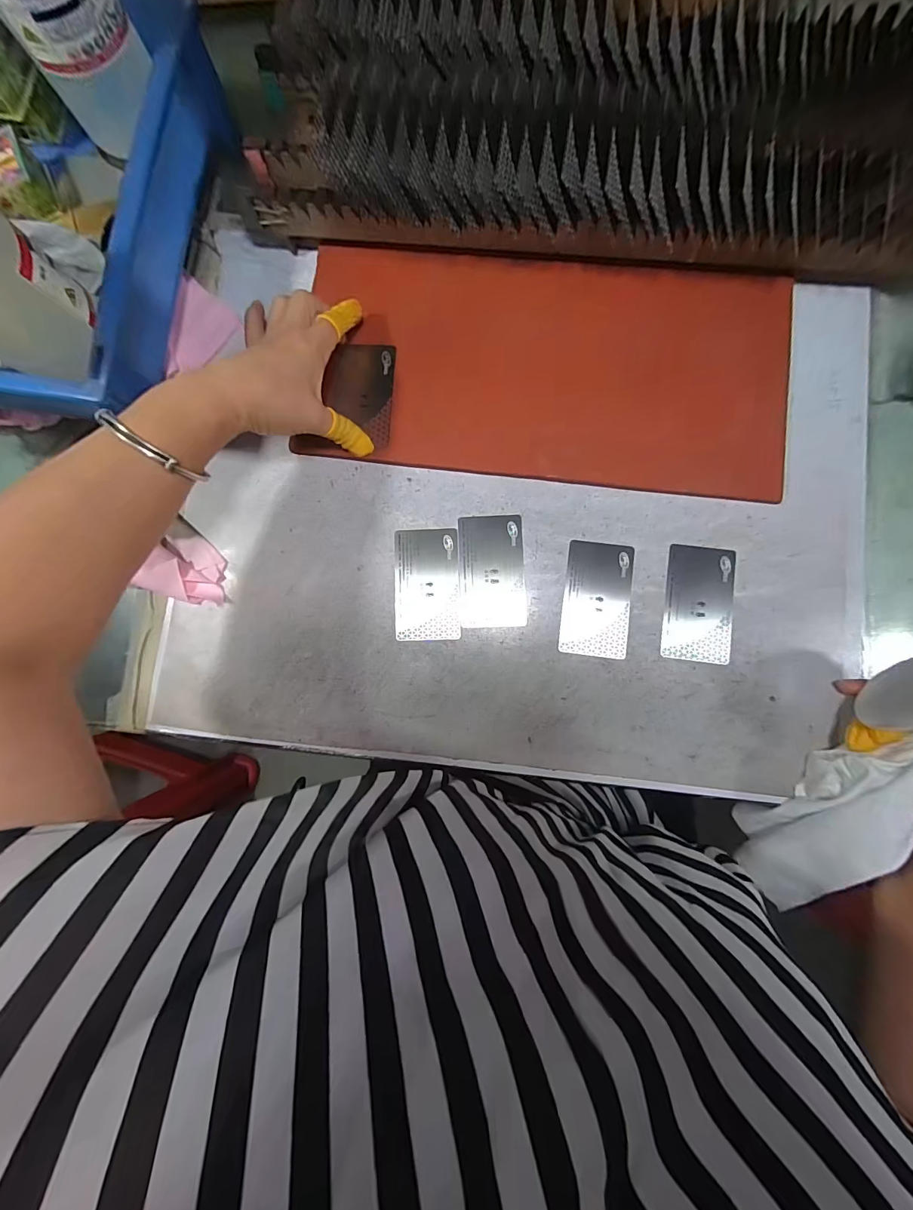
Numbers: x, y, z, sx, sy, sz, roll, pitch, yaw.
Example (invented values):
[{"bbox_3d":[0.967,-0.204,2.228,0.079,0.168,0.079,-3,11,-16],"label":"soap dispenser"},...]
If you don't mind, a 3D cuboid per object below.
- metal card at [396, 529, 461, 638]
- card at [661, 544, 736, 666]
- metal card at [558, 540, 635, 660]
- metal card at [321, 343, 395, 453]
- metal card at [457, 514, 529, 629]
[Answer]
[{"bbox_3d":[-0.023,-0.016,0.336,0.051,0.004,0.087,-2,85,2],"label":"metal card"},{"bbox_3d":[0.186,-0.001,0.326,0.051,0.004,0.087,6,86,3],"label":"card"},{"bbox_3d":[0.109,-0.005,0.331,0.050,0.004,0.087,7,86,3],"label":"metal card"},{"bbox_3d":[-0.078,-0.170,0.346,0.053,0.004,0.085,3,83,0],"label":"metal card"},{"bbox_3d":[0.028,-0.027,0.334,0.050,0.004,0.087,-2,85,2],"label":"metal card"}]

